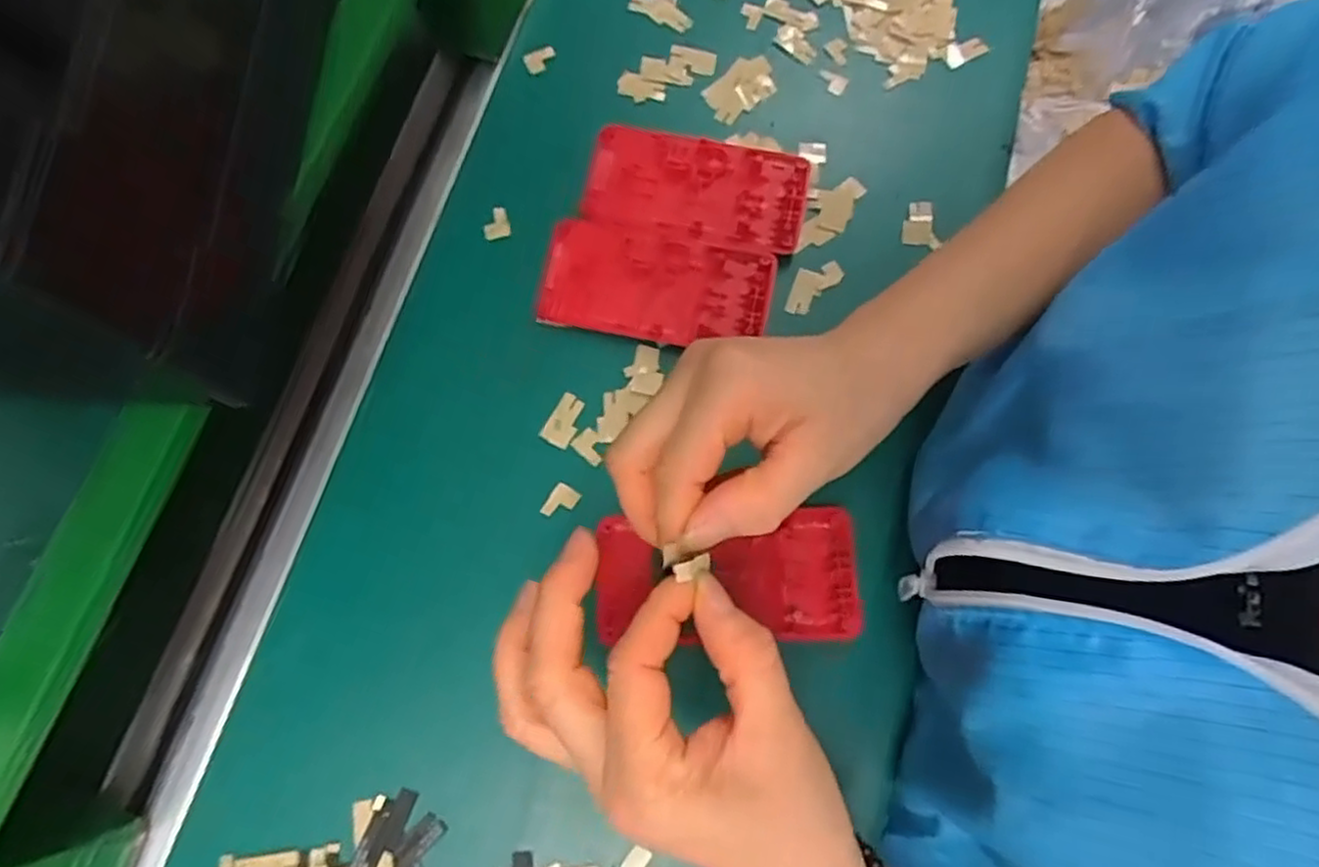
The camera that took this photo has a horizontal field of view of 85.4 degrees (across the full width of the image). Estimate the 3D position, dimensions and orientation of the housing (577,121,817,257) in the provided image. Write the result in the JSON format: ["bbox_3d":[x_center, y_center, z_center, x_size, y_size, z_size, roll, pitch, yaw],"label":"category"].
[{"bbox_3d":[0.020,-0.140,0.403,0.122,0.017,0.064,14,75,2],"label":"housing"}]

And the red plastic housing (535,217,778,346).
[{"bbox_3d":[-0.003,-0.081,0.383,0.122,0.011,0.062,13,75,2],"label":"red plastic housing"}]

